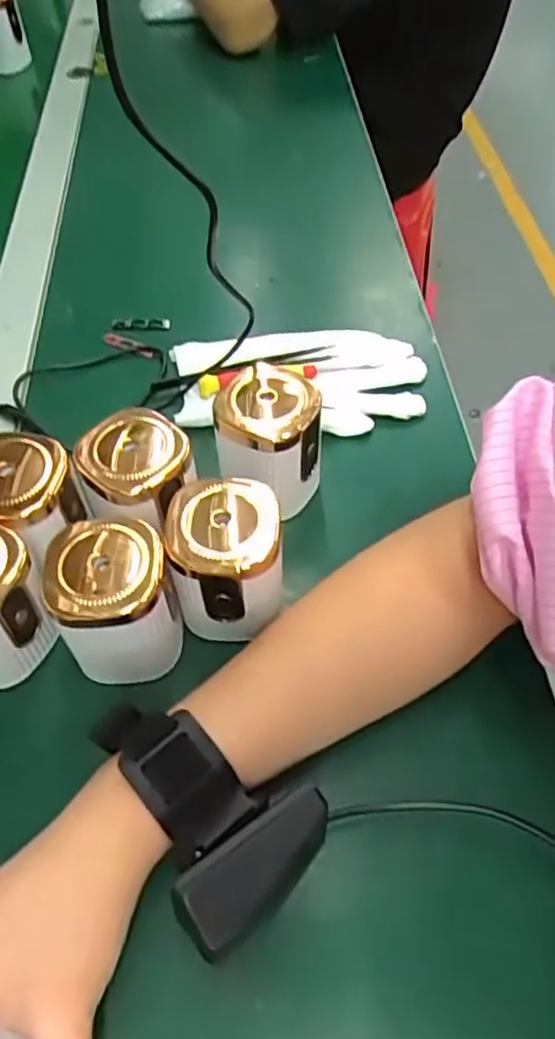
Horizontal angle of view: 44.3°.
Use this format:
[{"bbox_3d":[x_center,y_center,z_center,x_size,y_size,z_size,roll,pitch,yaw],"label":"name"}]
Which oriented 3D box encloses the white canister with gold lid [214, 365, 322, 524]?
[{"bbox_3d":[-0.003,-0.044,0.391,0.056,0.068,0.068,2,53,4],"label":"white canister with gold lid"}]

